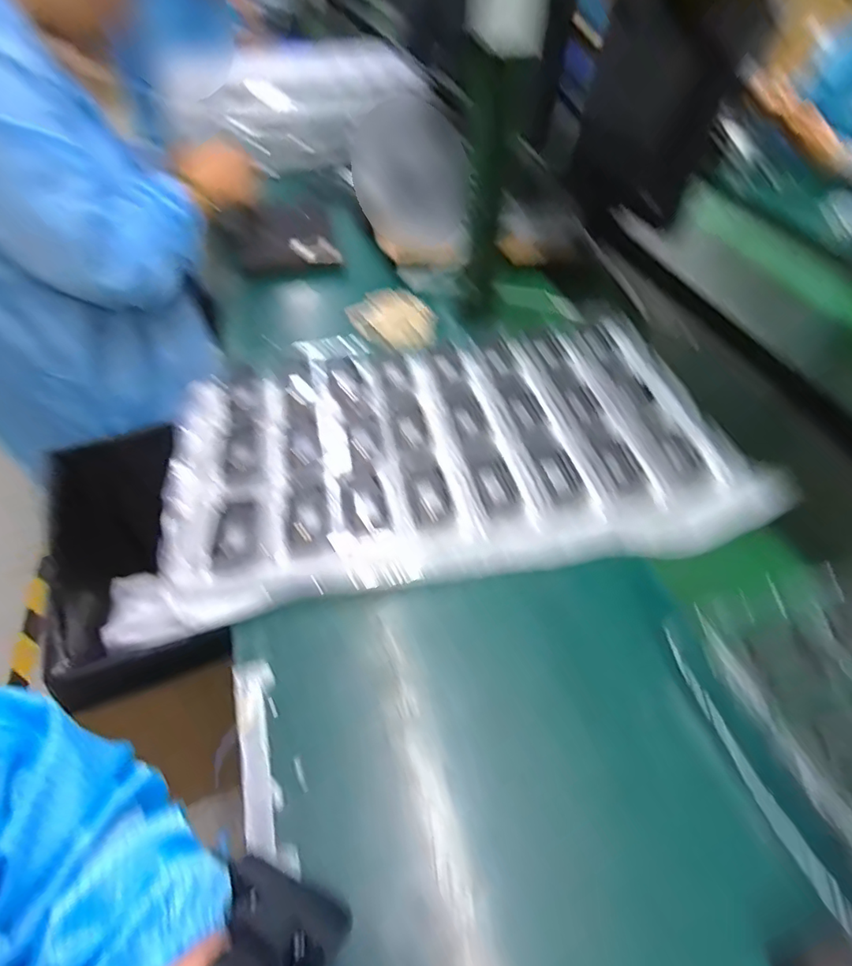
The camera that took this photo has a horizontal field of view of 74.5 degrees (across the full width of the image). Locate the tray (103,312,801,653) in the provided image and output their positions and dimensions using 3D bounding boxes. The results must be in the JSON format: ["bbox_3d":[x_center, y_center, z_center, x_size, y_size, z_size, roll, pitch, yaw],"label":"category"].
[{"bbox_3d":[0.022,-0.040,0.579,0.553,0.045,0.311,-9,48,-9],"label":"tray"}]

